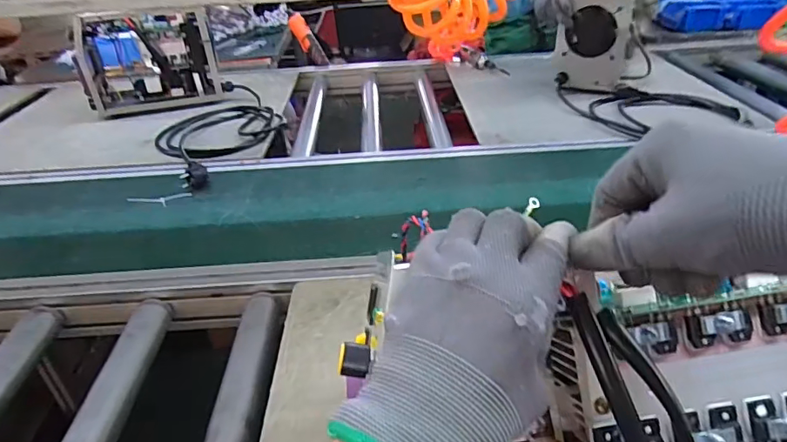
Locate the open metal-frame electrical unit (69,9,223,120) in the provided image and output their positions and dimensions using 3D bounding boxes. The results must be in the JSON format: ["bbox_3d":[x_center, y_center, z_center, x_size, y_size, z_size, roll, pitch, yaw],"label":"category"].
[{"bbox_3d":[-0.598,-0.395,1.251,0.307,0.220,0.115,-14,34,-15],"label":"open metal-frame electrical unit"}]

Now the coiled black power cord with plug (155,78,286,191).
[{"bbox_3d":[-0.379,-0.211,1.120,0.260,0.031,0.494,-19,36,-22],"label":"coiled black power cord with plug"}]

